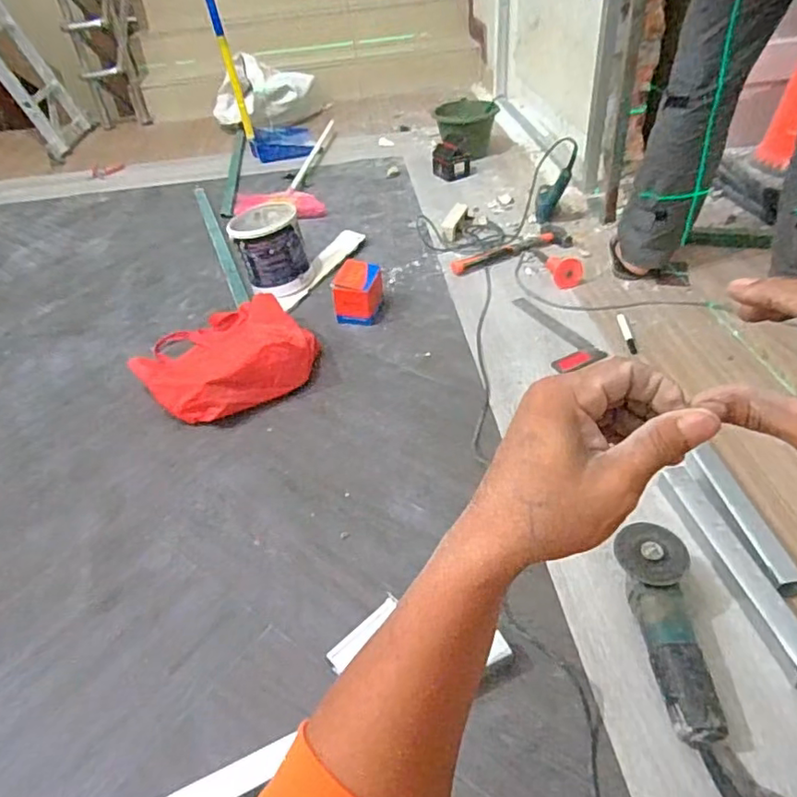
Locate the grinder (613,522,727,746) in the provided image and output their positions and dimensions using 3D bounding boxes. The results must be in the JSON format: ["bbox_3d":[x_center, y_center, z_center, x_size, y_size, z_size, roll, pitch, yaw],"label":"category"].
[{"bbox_3d":[0.352,0.301,0.788,0.094,0.070,0.271,0,44,6],"label":"grinder"}]

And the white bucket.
[{"bbox_3d":[-0.339,-0.391,1.589,0.183,0.185,0.217,-14,44,-9],"label":"white bucket"}]

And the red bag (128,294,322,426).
[{"bbox_3d":[-0.399,-0.113,1.349,0.365,0.115,0.382,-30,49,-24],"label":"red bag"}]

